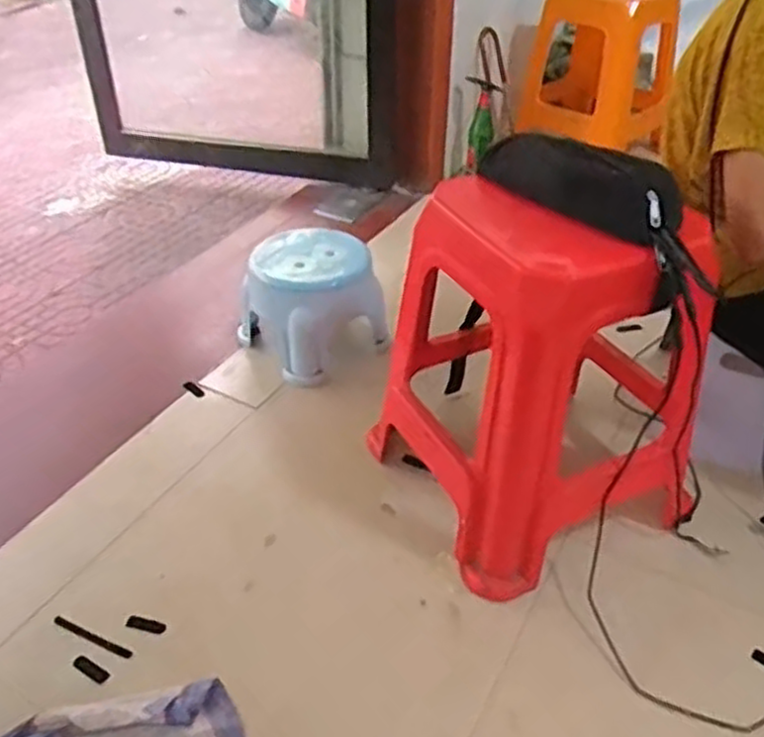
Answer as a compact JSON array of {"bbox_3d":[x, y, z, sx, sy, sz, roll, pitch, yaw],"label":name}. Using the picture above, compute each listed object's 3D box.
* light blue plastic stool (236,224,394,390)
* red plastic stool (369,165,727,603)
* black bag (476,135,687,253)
[{"bbox_3d":[-0.130,-0.125,1.474,0.226,0.193,0.236,-30,47,-33],"label":"light blue plastic stool"},{"bbox_3d":[0.204,-0.014,1.080,0.331,0.491,0.394,-19,42,-23],"label":"red plastic stool"},{"bbox_3d":[0.261,-0.241,0.986,0.089,0.084,0.280,-31,47,-34],"label":"black bag"}]

